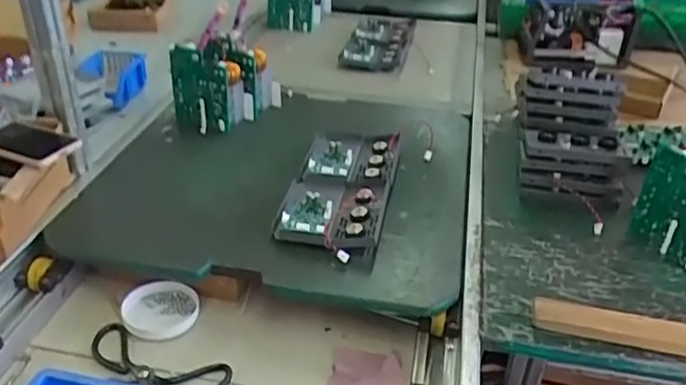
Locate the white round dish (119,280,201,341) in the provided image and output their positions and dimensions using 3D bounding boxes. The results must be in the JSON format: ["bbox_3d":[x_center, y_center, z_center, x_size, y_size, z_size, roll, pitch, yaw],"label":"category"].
[{"bbox_3d":[-0.255,0.162,0.874,0.100,0.019,0.095,2,33,-1],"label":"white round dish"}]

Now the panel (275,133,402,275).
[{"bbox_3d":[0.001,-0.017,0.991,0.150,0.052,0.340,8,33,8],"label":"panel"}]

